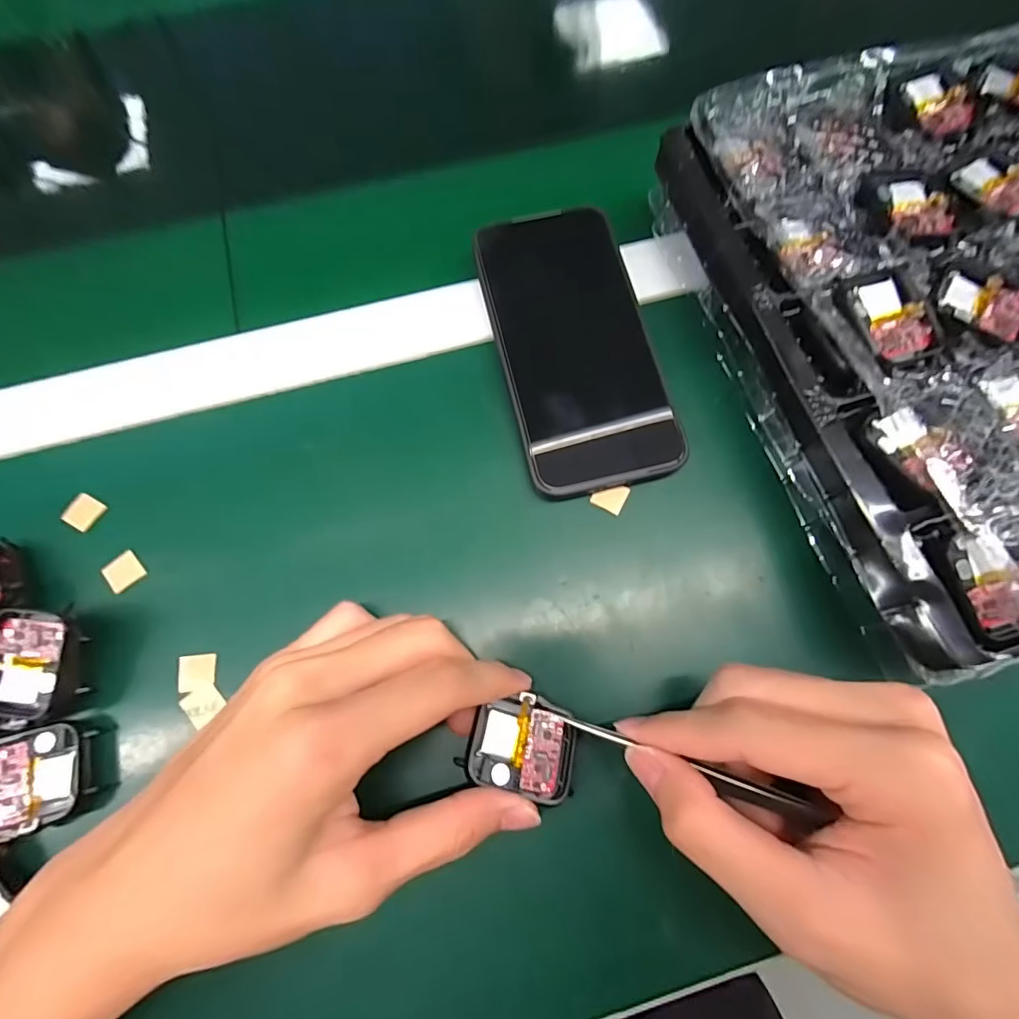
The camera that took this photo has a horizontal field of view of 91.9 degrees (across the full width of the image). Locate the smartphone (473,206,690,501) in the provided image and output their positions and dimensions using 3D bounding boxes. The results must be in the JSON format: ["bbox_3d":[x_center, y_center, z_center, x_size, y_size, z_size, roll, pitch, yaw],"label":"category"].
[{"bbox_3d":[0.033,-0.088,0.257,0.077,0.013,0.159,-13,72,-4],"label":"smartphone"}]

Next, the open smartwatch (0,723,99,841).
[{"bbox_3d":[-0.193,0.109,0.200,0.044,0.009,0.037,-15,72,-5],"label":"open smartwatch"}]

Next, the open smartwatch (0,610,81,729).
[{"bbox_3d":[-0.200,0.067,0.206,0.037,0.016,0.045,4,72,1],"label":"open smartwatch"}]

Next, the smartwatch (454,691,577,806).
[{"bbox_3d":[0.007,0.094,0.198,0.043,0.016,0.035,18,73,6],"label":"smartwatch"}]

